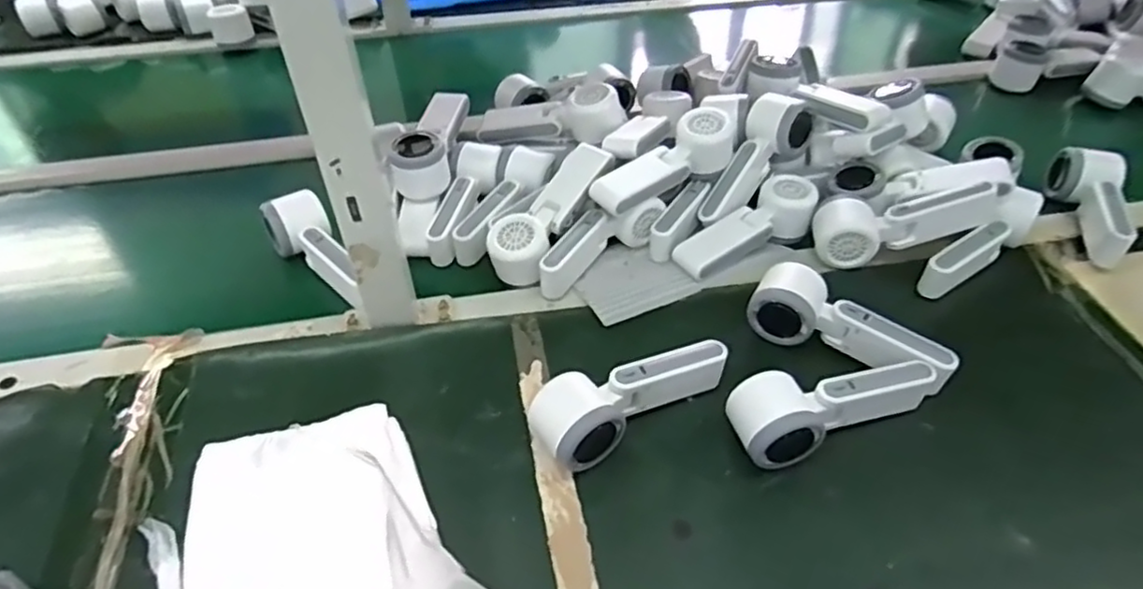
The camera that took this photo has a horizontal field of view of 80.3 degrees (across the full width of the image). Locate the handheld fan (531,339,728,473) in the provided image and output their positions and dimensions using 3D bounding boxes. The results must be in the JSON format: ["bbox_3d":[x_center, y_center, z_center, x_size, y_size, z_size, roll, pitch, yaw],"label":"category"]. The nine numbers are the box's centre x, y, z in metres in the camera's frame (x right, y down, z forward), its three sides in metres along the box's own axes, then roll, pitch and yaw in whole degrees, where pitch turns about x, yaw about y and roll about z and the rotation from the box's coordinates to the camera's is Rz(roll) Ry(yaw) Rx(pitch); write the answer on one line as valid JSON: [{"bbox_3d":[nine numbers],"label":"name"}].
[{"bbox_3d":[0.047,0.077,0.535,0.165,0.053,0.057,-25,49,-23],"label":"handheld fan"}]

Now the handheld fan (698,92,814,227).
[{"bbox_3d":[0.187,-0.139,0.705,0.061,0.046,0.165,32,84,27],"label":"handheld fan"}]

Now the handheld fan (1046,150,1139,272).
[{"bbox_3d":[0.534,-0.094,0.701,0.061,0.047,0.147,18,47,18],"label":"handheld fan"}]

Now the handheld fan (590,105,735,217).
[{"bbox_3d":[0.093,-0.129,0.682,0.163,0.066,0.053,-30,52,-27],"label":"handheld fan"}]

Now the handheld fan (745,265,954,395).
[{"bbox_3d":[0.241,0.030,0.588,0.167,0.053,0.065,22,48,22],"label":"handheld fan"}]

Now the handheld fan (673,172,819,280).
[{"bbox_3d":[0.178,-0.064,0.680,0.160,0.054,0.060,-29,51,-26],"label":"handheld fan"}]

